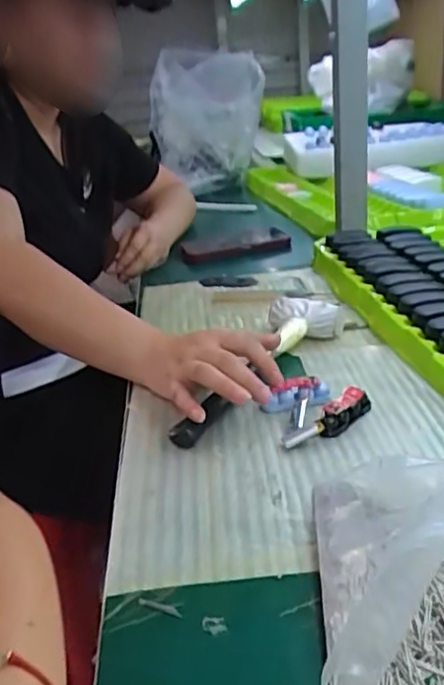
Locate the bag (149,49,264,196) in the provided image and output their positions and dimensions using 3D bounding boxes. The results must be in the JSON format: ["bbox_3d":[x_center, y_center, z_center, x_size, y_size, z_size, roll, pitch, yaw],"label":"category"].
[{"bbox_3d":[-0.026,-0.470,1.342,0.227,0.288,0.202,-4,25,5],"label":"bag"}]

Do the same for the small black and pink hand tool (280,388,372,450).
[{"bbox_3d":[0.090,0.061,0.506,0.092,0.025,0.022,-23,30,-32],"label":"small black and pink hand tool"}]

